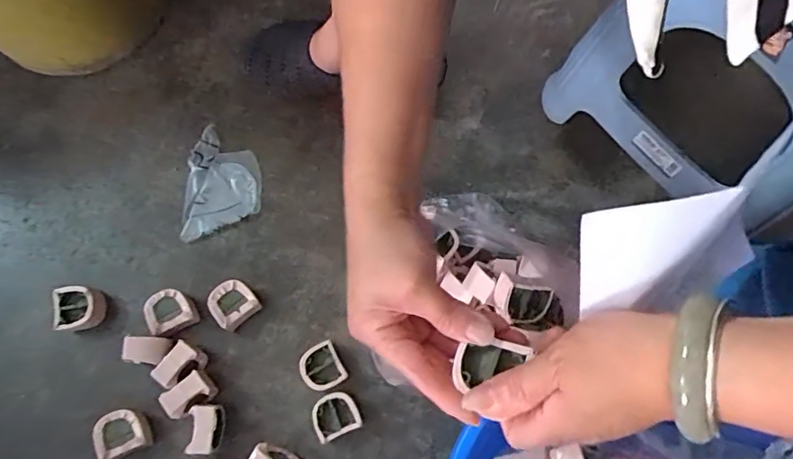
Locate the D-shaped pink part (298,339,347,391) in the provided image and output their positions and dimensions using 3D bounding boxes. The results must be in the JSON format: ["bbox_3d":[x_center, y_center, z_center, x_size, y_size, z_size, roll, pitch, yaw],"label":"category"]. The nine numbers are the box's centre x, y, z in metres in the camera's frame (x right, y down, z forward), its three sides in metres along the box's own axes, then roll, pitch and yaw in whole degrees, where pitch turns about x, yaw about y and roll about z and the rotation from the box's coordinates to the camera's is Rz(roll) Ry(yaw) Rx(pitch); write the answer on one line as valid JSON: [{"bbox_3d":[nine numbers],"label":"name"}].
[{"bbox_3d":[-0.081,0.145,0.559,0.044,0.026,0.049,-27,76,-8],"label":"D-shaped pink part"}]

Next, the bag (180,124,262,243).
[{"bbox_3d":[-0.209,-0.058,0.631,0.088,0.008,0.135,-4,74,-2],"label":"bag"}]

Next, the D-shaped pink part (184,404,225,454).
[{"bbox_3d":[-0.191,0.202,0.537,0.029,0.038,0.045,0,74,-1],"label":"D-shaped pink part"}]

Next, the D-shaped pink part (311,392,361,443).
[{"bbox_3d":[-0.063,0.190,0.546,0.046,0.028,0.042,-21,75,-7],"label":"D-shaped pink part"}]

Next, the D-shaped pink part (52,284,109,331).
[{"bbox_3d":[-0.341,0.084,0.570,0.045,0.029,0.048,-5,74,-2],"label":"D-shaped pink part"}]

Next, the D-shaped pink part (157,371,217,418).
[{"bbox_3d":[-0.211,0.167,0.541,0.043,0.042,0.031,-40,78,-11],"label":"D-shaped pink part"}]

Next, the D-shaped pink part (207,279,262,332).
[{"bbox_3d":[-0.179,0.080,0.577,0.048,0.028,0.043,-37,77,-11],"label":"D-shaped pink part"}]

